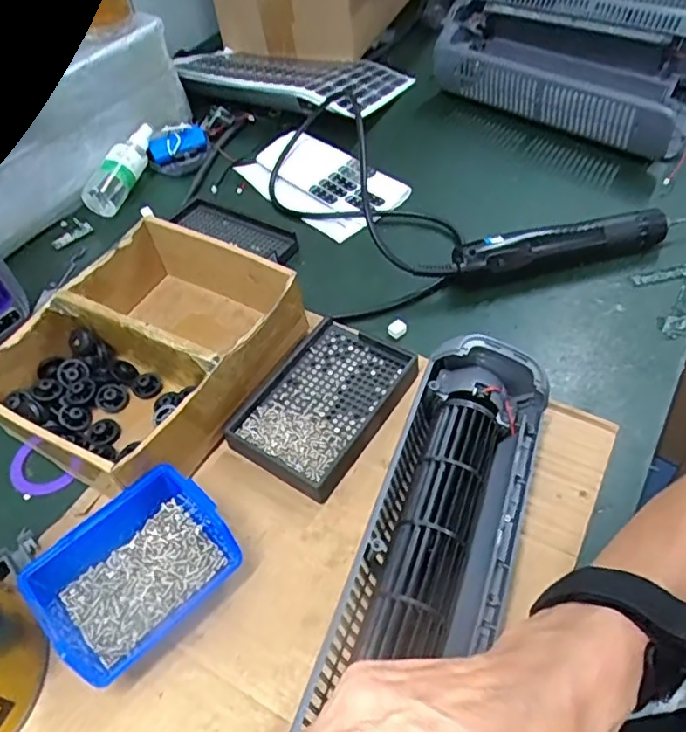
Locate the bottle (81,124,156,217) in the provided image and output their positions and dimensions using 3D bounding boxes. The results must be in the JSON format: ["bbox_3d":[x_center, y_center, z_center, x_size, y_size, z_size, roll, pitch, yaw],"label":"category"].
[{"bbox_3d":[-0.250,-0.236,0.679,0.041,0.033,0.139,14,64,12],"label":"bottle"}]

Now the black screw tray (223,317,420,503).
[{"bbox_3d":[-0.014,0.025,0.455,0.094,0.027,0.136,25,57,24],"label":"black screw tray"}]

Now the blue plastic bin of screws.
[{"bbox_3d":[-0.127,0.125,0.365,0.112,0.040,0.082,-38,56,-24],"label":"blue plastic bin of screws"}]

